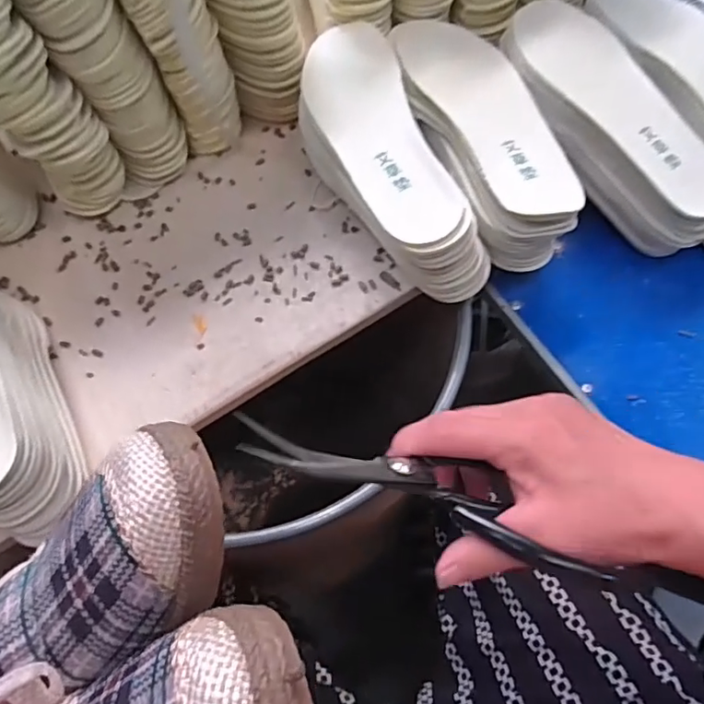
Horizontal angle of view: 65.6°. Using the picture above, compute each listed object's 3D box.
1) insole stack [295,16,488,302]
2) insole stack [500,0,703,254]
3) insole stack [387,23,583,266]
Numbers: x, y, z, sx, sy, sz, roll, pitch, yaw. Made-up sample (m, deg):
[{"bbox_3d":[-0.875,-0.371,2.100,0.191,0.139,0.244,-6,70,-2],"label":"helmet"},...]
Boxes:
[{"bbox_3d":[0.026,-0.163,0.478,0.093,0.085,0.265,-22,66,-7],"label":"insole stack"},{"bbox_3d":[0.223,-0.202,0.479,0.091,0.069,0.262,-30,82,-10],"label":"insole stack"},{"bbox_3d":[0.108,-0.196,0.487,0.094,0.063,0.258,-15,65,-4],"label":"insole stack"}]

